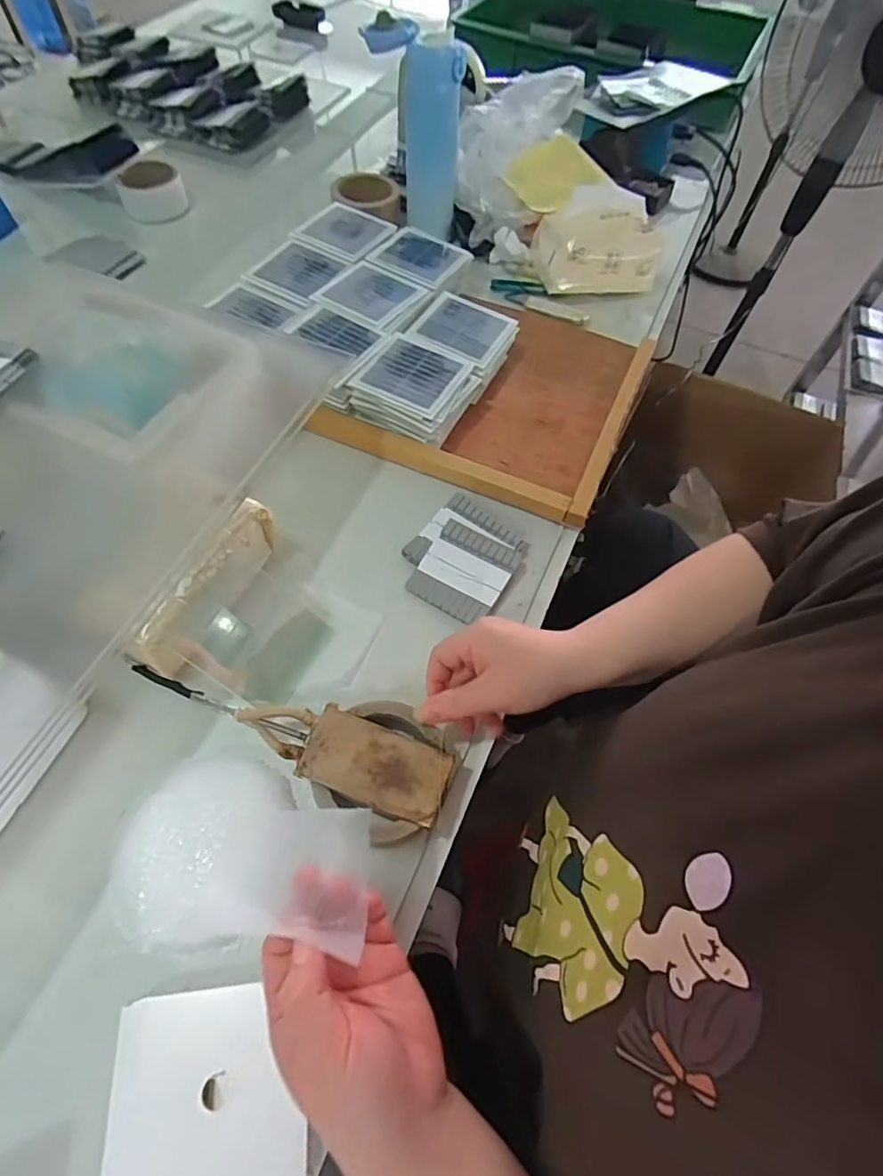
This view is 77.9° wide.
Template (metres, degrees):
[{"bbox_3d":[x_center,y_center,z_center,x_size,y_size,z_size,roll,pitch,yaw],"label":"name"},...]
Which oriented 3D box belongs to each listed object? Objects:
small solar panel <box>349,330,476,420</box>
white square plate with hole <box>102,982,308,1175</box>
[{"bbox_3d":[-0.028,-0.218,0.551,0.095,0.008,0.093,25,62,11],"label":"small solar panel"},{"bbox_3d":[-0.131,0.287,0.310,0.103,0.017,0.096,-5,59,-5],"label":"white square plate with hole"}]

